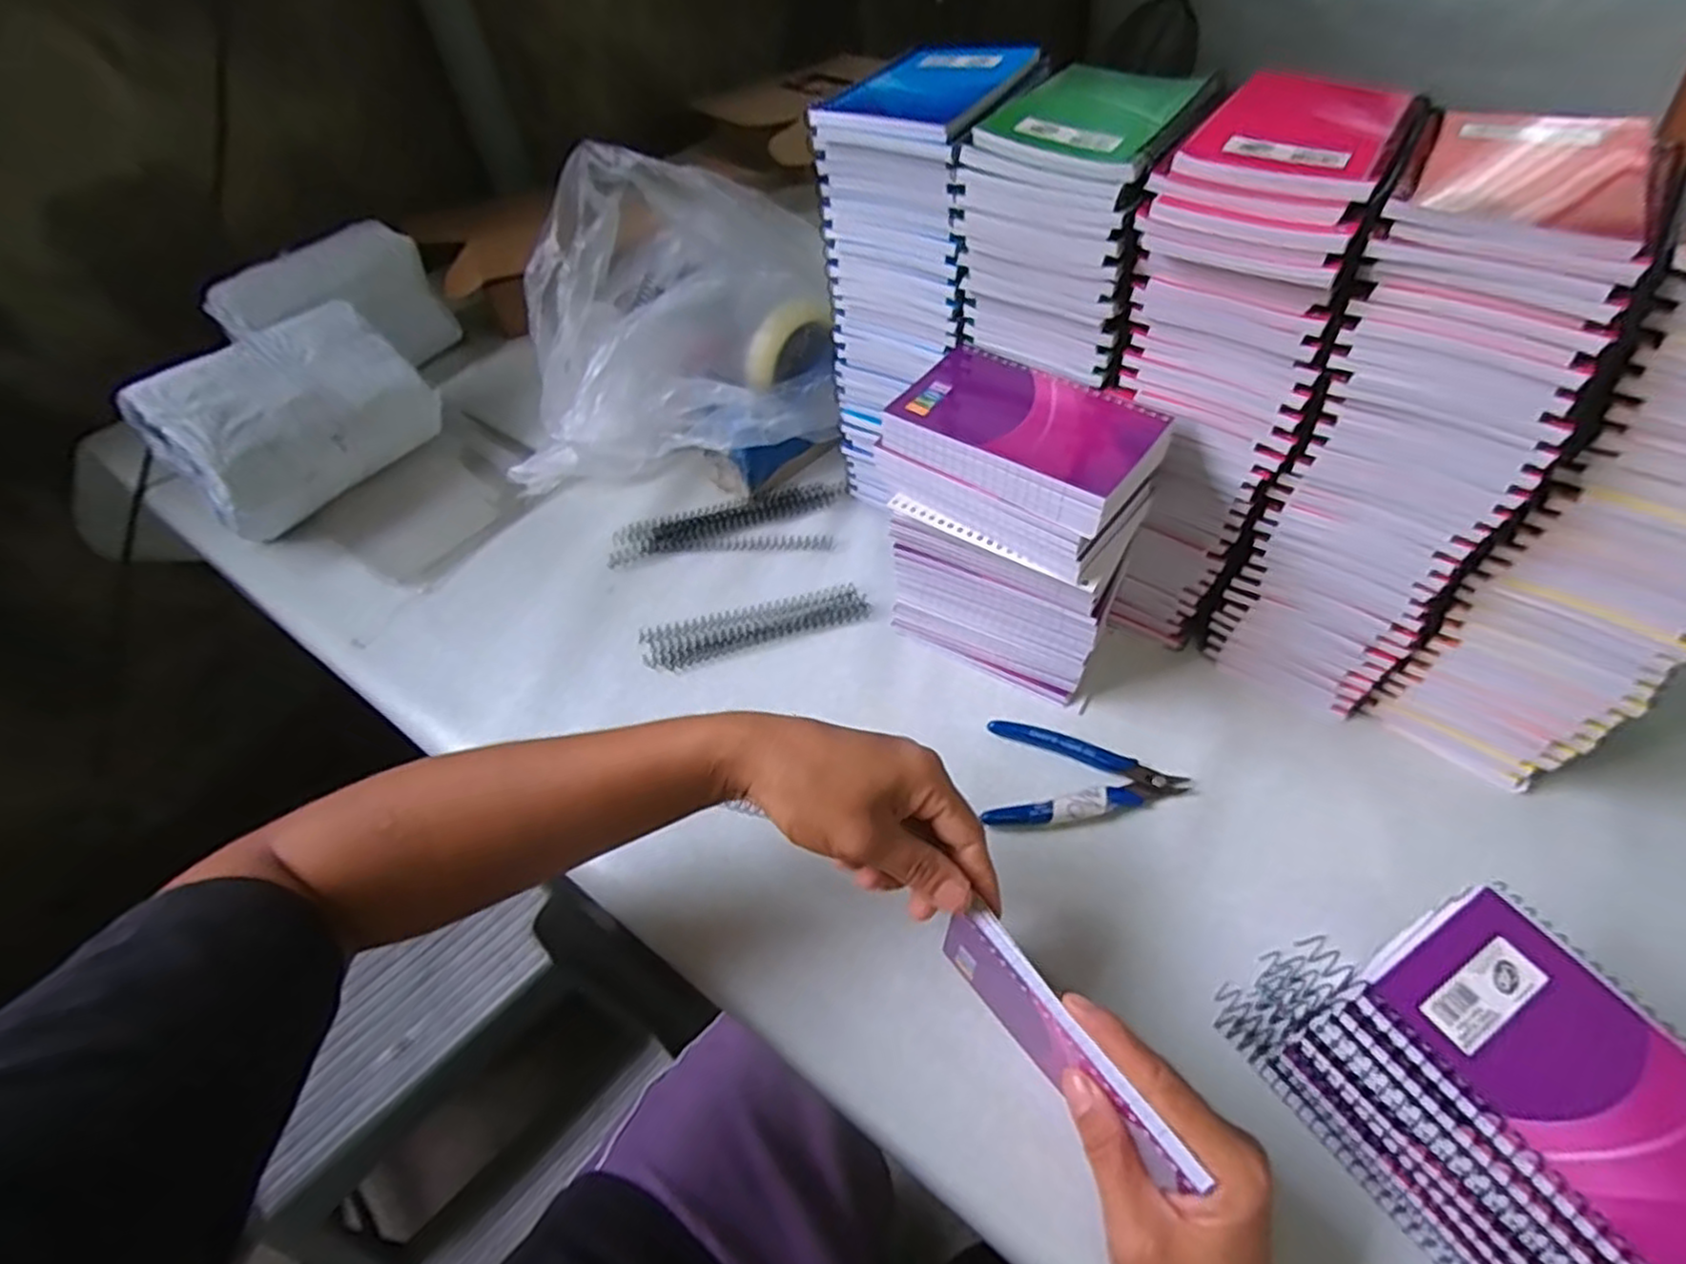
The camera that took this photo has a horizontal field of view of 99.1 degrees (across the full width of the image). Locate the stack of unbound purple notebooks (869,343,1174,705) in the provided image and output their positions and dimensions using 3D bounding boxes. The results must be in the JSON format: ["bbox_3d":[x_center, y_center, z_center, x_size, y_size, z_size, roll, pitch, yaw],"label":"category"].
[{"bbox_3d":[0.106,-0.064,0.453,0.147,0.181,0.101,28,58,23],"label":"stack of unbound purple notebooks"}]

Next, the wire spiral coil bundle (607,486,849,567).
[{"bbox_3d":[-0.090,-0.092,0.586,0.182,0.011,0.068,-6,52,-2],"label":"wire spiral coil bundle"}]

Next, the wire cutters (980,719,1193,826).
[{"bbox_3d":[0.147,0.089,0.438,0.116,0.011,0.069,4,52,6],"label":"wire cutters"}]

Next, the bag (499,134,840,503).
[{"bbox_3d":[-0.141,-0.264,0.616,0.272,0.187,0.265,-1,53,5],"label":"bag"}]

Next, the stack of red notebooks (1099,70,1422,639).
[{"bbox_3d":[0.215,-0.136,0.433,0.104,0.289,0.136,22,56,19],"label":"stack of red notebooks"}]

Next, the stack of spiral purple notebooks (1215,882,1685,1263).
[{"bbox_3d":[0.270,0.196,0.290,0.099,0.102,0.181,-28,56,-18],"label":"stack of spiral purple notebooks"}]

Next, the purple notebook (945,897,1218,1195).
[{"bbox_3d":[0.091,0.179,0.315,0.013,0.065,0.125,-30,56,-19],"label":"purple notebook"}]

